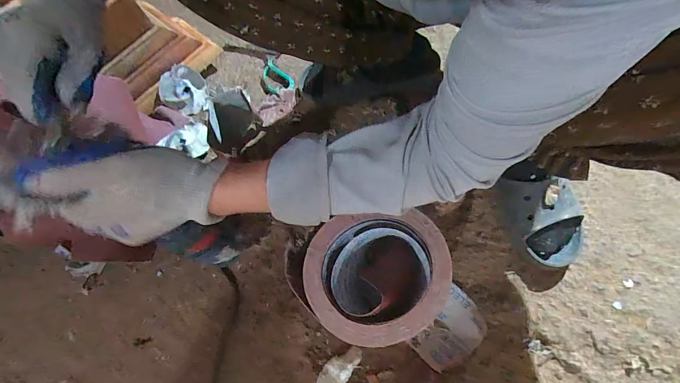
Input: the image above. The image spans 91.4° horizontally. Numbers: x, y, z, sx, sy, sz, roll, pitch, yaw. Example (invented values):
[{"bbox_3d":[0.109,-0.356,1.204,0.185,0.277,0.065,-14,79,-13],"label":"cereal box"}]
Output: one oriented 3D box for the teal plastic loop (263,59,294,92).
[{"bbox_3d":[-0.131,-0.228,0.674,0.048,0.015,0.091,-38,67,-14],"label":"teal plastic loop"}]

